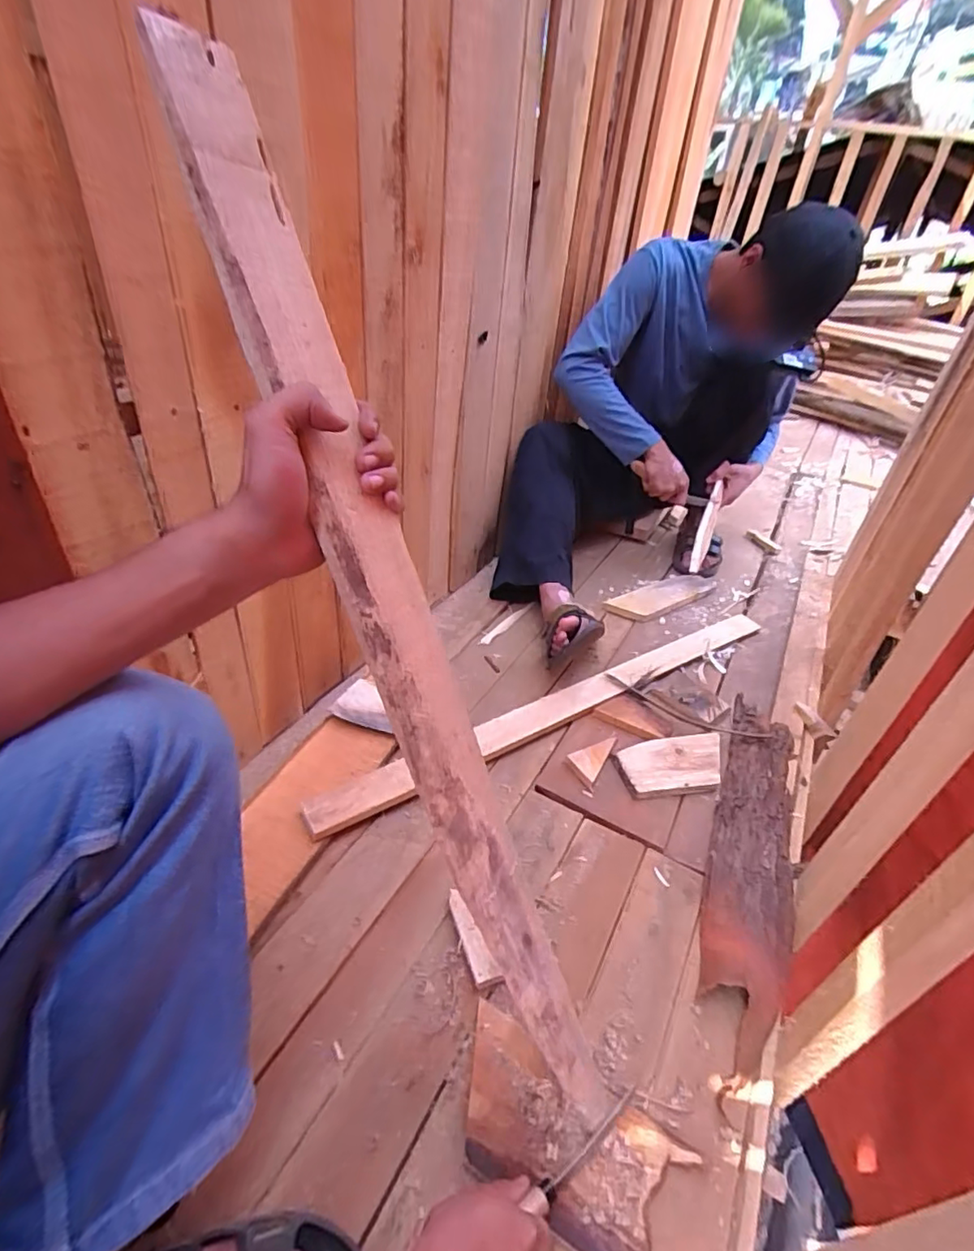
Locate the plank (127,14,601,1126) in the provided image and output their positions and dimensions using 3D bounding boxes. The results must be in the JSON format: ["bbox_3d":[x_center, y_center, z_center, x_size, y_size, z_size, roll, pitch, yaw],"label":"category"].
[{"bbox_3d":[-0.039,0.053,0.403,0.062,0.775,0.018,-31,19,-38],"label":"plank"}]

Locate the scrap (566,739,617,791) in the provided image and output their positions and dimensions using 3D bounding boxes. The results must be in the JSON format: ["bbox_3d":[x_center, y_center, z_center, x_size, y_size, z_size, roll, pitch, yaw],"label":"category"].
[{"bbox_3d":[0.158,0.198,0.886,0.050,0.011,0.099,23,41,22],"label":"scrap"}]

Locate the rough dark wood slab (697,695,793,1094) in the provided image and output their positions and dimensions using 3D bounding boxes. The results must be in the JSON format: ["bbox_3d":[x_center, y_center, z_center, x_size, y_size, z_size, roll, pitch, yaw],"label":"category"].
[{"bbox_3d":[0.360,0.291,0.785,0.102,0.042,0.579,19,39,16],"label":"rough dark wood slab"}]

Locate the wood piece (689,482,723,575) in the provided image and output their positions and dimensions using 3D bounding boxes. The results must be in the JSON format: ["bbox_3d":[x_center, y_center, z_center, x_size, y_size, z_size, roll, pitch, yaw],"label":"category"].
[{"bbox_3d":[0.473,-0.219,1.239,0.030,0.035,0.262,19,61,16],"label":"wood piece"}]

